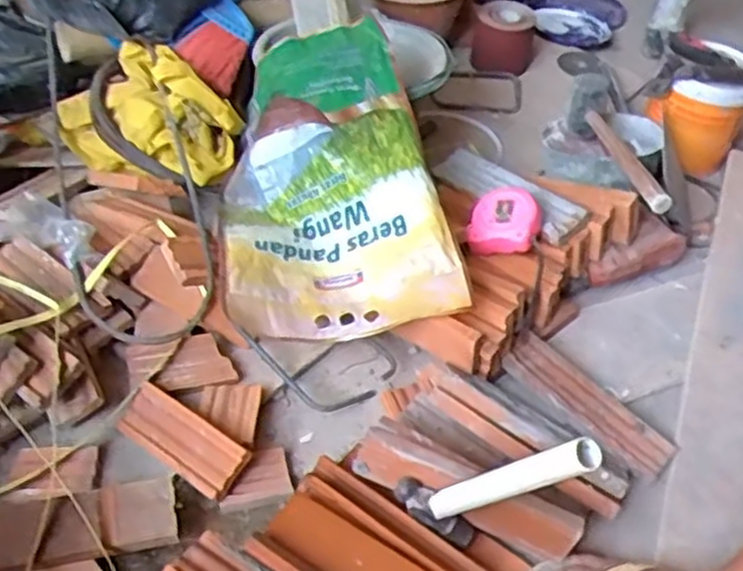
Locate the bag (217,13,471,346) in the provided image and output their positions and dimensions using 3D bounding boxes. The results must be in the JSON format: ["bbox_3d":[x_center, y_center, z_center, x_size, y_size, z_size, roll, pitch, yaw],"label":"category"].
[{"bbox_3d":[-0.063,-0.132,0.973,0.265,0.081,0.420,-18,67,6],"label":"bag"}]

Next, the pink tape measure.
[{"bbox_3d":[0.169,-0.081,0.992,0.085,0.050,0.085,17,46,10],"label":"pink tape measure"}]

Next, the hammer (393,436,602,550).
[{"bbox_3d":[0.111,0.179,0.684,0.087,0.239,0.026,47,53,0],"label":"hammer"}]

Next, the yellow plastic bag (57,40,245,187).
[{"bbox_3d":[-0.313,-0.233,1.079,0.229,0.127,0.173,37,52,26],"label":"yellow plastic bag"}]

